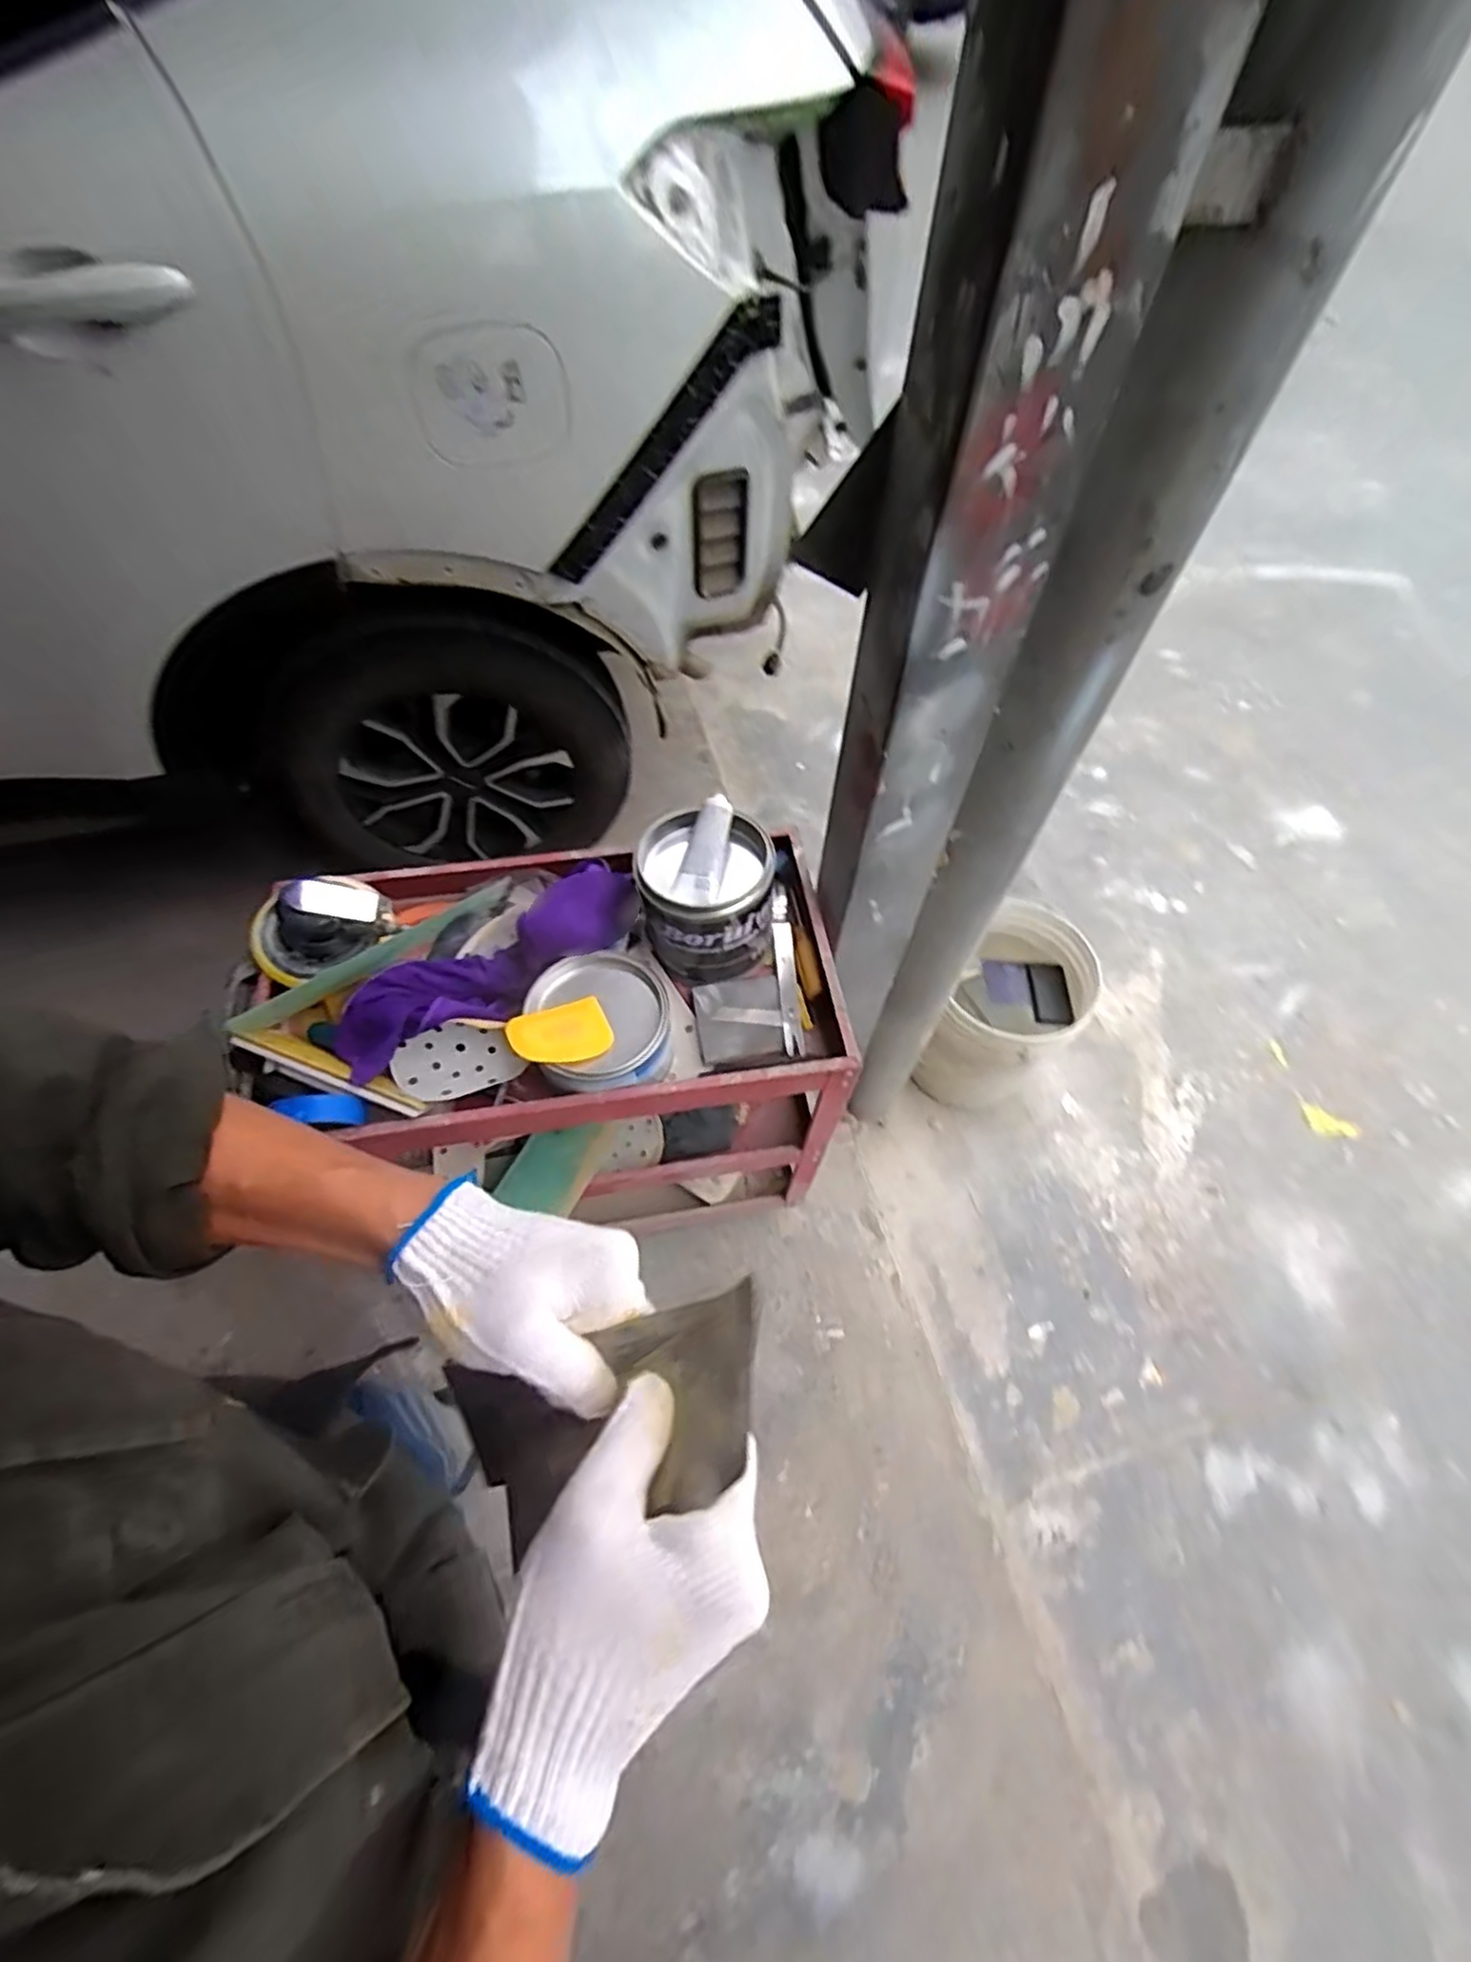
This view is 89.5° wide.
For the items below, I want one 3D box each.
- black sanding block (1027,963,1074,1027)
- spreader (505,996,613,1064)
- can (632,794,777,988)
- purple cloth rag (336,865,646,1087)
[{"bbox_3d":[0.609,0.026,1.435,0.065,0.022,0.136,-4,60,11],"label":"black sanding block"},{"bbox_3d":[-0.182,0.055,0.772,0.100,0.010,0.069,-11,59,-29],"label":"spreader"},{"bbox_3d":[-0.033,-0.099,0.855,0.140,0.174,0.148,1,59,-1],"label":"can"},{"bbox_3d":[-0.260,-0.016,0.814,0.113,0.077,0.356,40,66,20],"label":"purple cloth rag"}]

